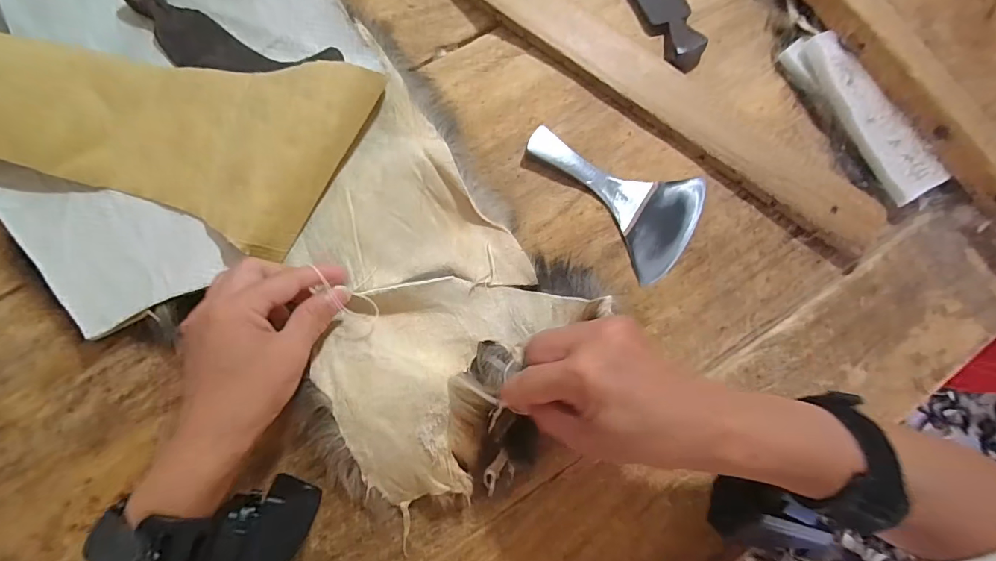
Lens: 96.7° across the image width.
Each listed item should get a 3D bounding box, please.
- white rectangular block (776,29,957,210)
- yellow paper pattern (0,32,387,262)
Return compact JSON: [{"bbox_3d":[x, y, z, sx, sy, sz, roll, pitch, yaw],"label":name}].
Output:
[{"bbox_3d":[0.285,-0.130,0.348,0.040,0.024,0.149,-33,87,-7],"label":"white rectangular block"},{"bbox_3d":[-0.237,-0.101,0.270,0.297,0.091,0.122,11,83,-3],"label":"yellow paper pattern"}]

